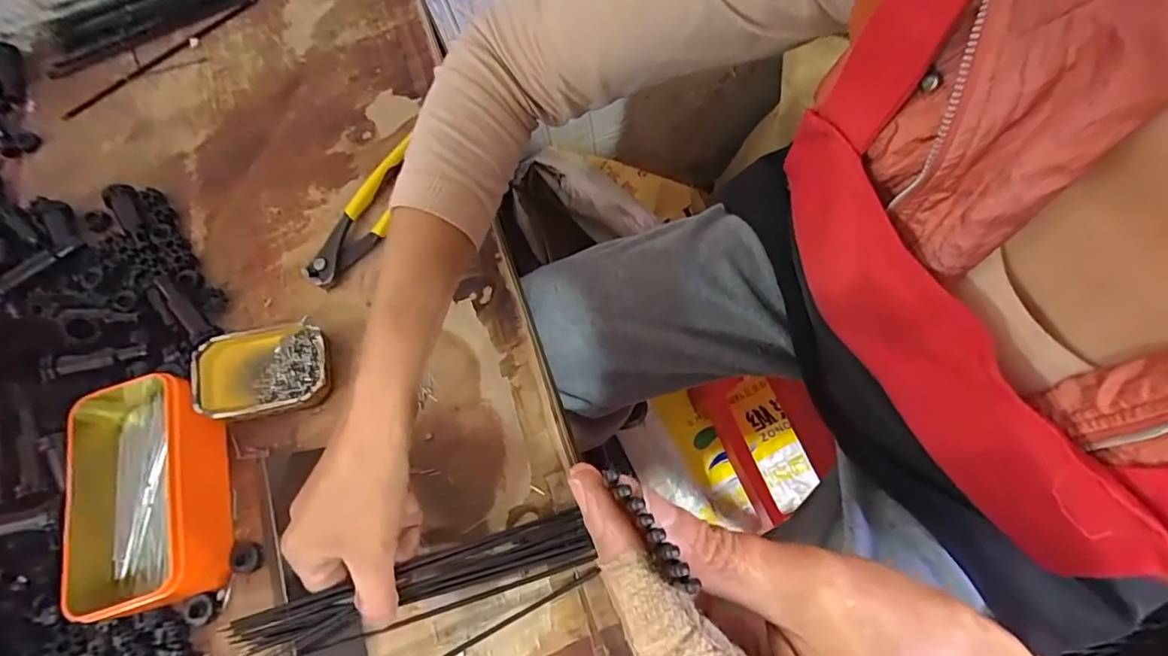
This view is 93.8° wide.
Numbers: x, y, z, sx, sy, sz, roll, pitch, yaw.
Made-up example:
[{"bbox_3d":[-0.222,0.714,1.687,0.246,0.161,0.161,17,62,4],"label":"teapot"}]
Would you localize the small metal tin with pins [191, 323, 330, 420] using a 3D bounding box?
[{"bbox_3d":[-0.228,0.031,0.391,0.088,0.029,0.064,-13,68,4],"label":"small metal tin with pins"}]

